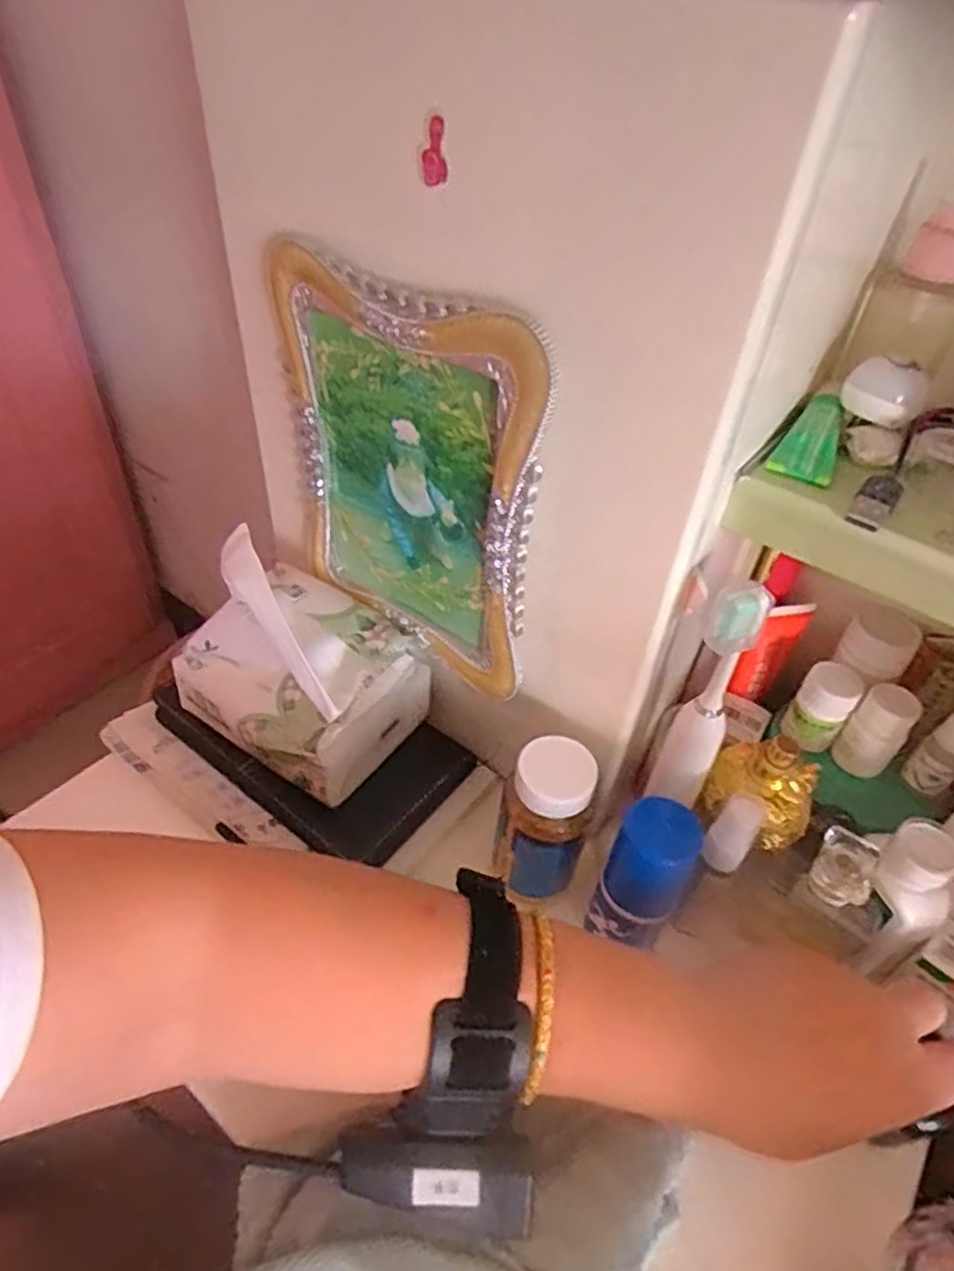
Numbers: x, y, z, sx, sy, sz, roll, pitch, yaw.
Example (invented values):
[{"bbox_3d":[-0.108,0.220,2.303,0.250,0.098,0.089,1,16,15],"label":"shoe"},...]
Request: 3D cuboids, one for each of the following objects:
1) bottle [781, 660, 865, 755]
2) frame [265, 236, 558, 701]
[{"bbox_3d":[0.188,0.040,0.393,0.027,0.045,0.024,30,49,24],"label":"bottle"},{"bbox_3d":[-0.035,-0.071,0.343,0.149,0.184,0.015,29,48,23],"label":"frame"}]

